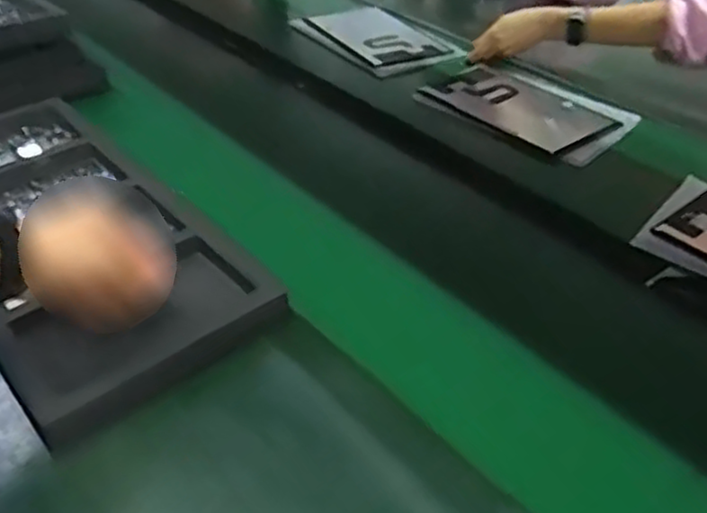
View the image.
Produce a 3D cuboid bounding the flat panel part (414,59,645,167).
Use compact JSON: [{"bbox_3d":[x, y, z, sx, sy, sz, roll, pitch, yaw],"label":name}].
[{"bbox_3d":[0.255,-0.218,1.020,0.277,0.015,0.205,32,46,32],"label":"flat panel part"}]

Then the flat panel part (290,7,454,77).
[{"bbox_3d":[0.031,-0.384,1.224,0.157,0.019,0.284,-19,43,-25],"label":"flat panel part"}]

